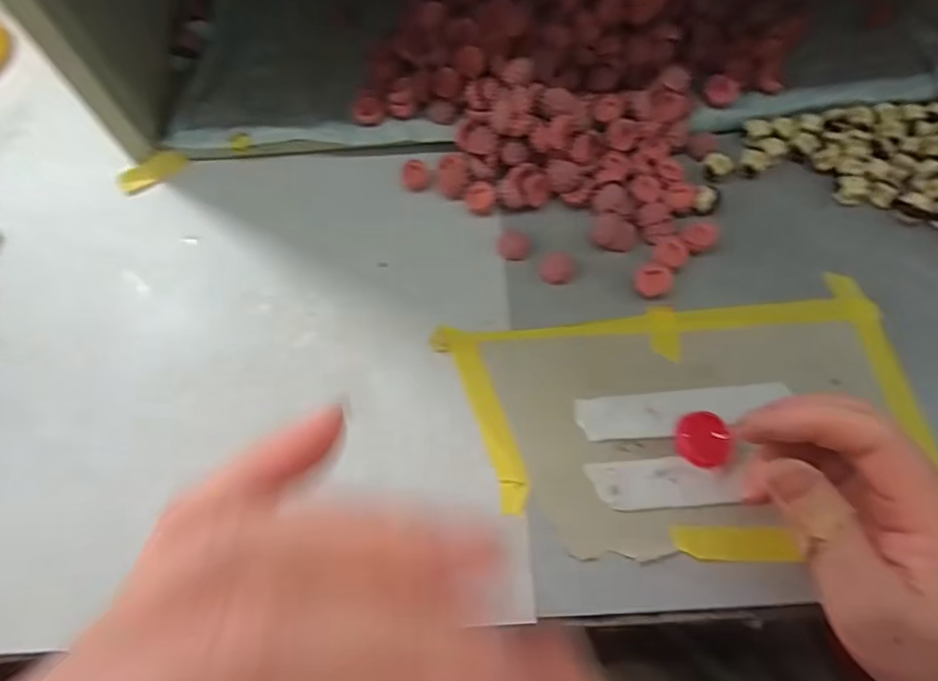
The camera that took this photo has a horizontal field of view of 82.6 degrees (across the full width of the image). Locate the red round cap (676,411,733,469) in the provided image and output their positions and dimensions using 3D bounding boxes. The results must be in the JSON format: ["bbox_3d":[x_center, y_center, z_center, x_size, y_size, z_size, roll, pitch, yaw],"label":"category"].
[{"bbox_3d":[0.120,0.050,0.273,0.025,0.008,0.028,24,71,11],"label":"red round cap"}]

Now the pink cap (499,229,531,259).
[{"bbox_3d":[0.029,-0.061,0.334,0.019,0.004,0.020,-1,65,1],"label":"pink cap"}]

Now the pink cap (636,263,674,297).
[{"bbox_3d":[0.109,-0.036,0.314,0.022,0.005,0.018,-5,65,-1],"label":"pink cap"}]

